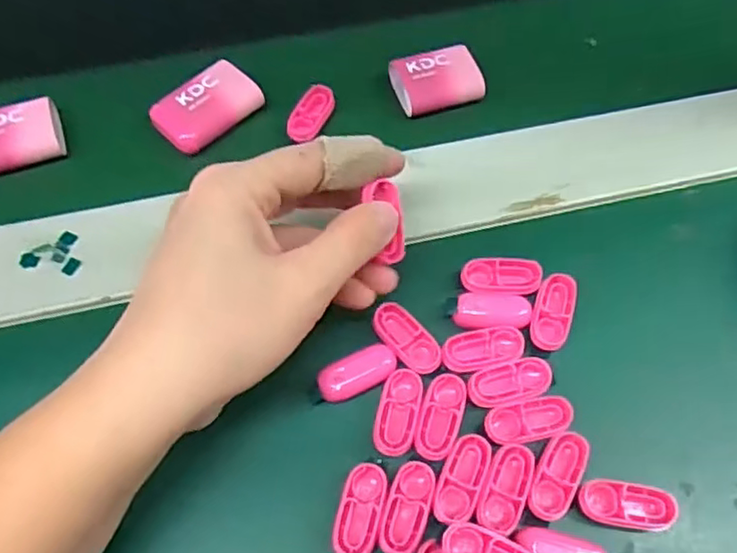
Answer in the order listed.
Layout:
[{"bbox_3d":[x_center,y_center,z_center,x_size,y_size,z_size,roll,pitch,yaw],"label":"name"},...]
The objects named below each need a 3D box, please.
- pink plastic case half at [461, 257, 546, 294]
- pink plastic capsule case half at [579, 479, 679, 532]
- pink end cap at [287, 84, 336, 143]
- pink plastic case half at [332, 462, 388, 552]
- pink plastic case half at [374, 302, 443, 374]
[{"bbox_3d":[0.058,0.000,0.280,0.034,0.004,0.016,2,62,1],"label":"pink plastic case half"},{"bbox_3d":[0.097,0.085,0.238,0.034,0.004,0.016,5,62,3],"label":"pink plastic capsule case half"},{"bbox_3d":[-0.030,-0.084,0.330,0.017,0.007,0.036,21,64,11],"label":"pink end cap"},{"bbox_3d":[-0.003,0.085,0.235,0.016,0.004,0.034,12,63,6],"label":"pink plastic case half"},{"bbox_3d":[0.016,0.025,0.266,0.016,0.004,0.033,-41,69,-19],"label":"pink plastic case half"}]

